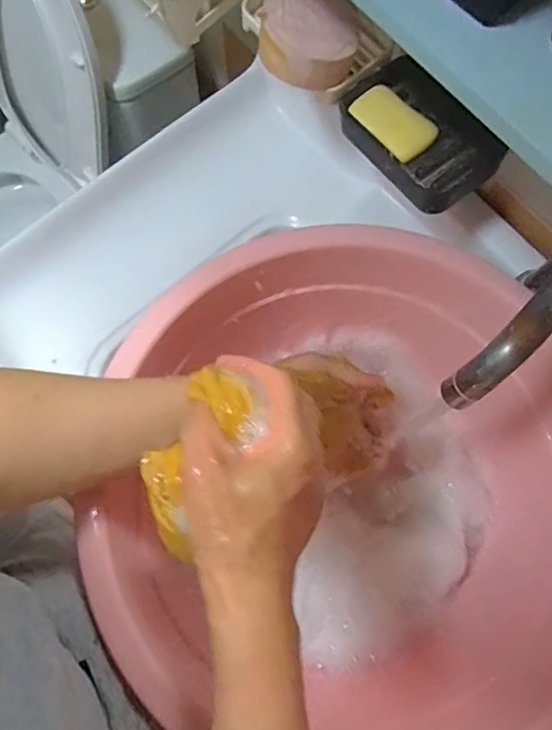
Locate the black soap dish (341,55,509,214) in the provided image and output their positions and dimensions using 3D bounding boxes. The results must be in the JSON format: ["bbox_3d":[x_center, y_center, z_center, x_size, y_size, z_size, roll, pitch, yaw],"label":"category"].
[{"bbox_3d":[0.131,-0.208,0.483,0.097,0.025,0.140,-37,80,-9],"label":"black soap dish"}]

